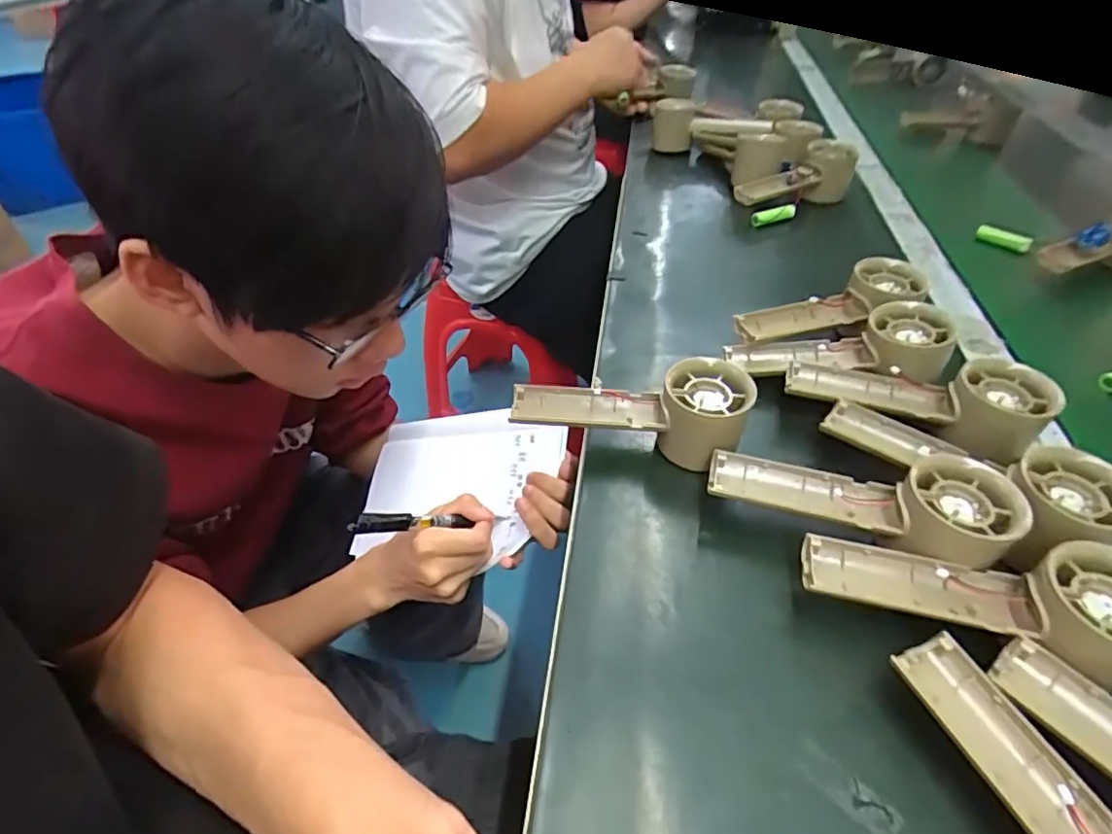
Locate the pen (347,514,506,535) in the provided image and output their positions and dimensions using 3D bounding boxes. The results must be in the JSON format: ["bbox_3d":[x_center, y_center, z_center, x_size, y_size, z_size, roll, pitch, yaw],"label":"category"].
[{"bbox_3d":[-0.101,0.087,0.477,0.145,0.014,0.014,5,33,-42],"label":"pen"}]

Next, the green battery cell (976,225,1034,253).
[{"bbox_3d":[0.480,-0.192,0.611,0.051,0.017,0.017,24,49,22],"label":"green battery cell"}]

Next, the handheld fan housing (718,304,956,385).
[{"bbox_3d":[0.210,-0.047,0.429,0.154,0.038,0.061,-4,42,16],"label":"handheld fan housing"}]

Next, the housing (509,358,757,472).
[{"bbox_3d":[0.049,-0.006,0.391,0.151,0.061,0.062,13,46,14],"label":"housing"}]

